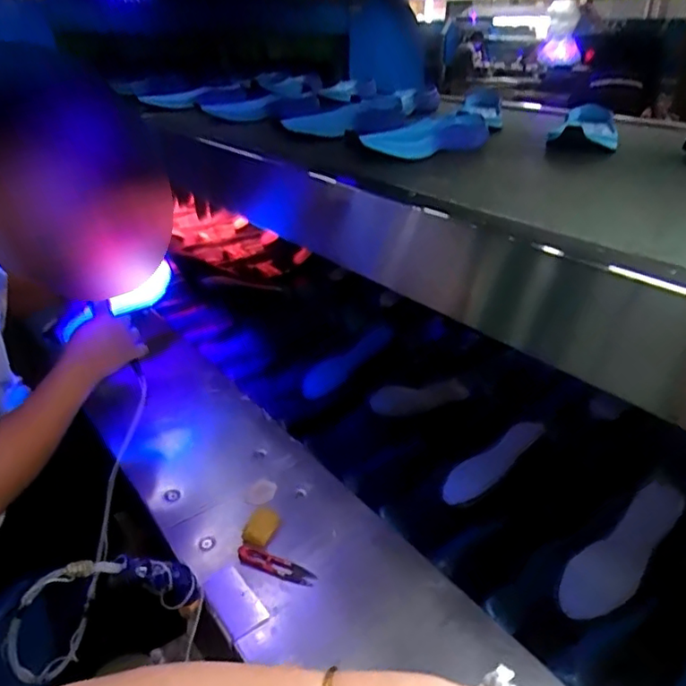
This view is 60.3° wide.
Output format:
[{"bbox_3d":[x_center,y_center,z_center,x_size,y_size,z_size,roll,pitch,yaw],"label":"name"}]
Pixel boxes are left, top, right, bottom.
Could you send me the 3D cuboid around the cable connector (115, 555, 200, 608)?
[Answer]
[{"bbox_3d":[-0.184,0.246,0.608,0.041,0.120,0.028,-46,48,-16],"label":"cable connector"}]

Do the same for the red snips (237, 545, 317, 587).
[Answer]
[{"bbox_3d":[-0.080,0.270,0.706,0.102,0.018,0.020,13,31,18],"label":"red snips"}]

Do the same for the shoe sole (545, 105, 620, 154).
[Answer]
[{"bbox_3d":[0.377,-0.334,0.910,0.094,0.032,0.238,14,31,20],"label":"shoe sole"}]

